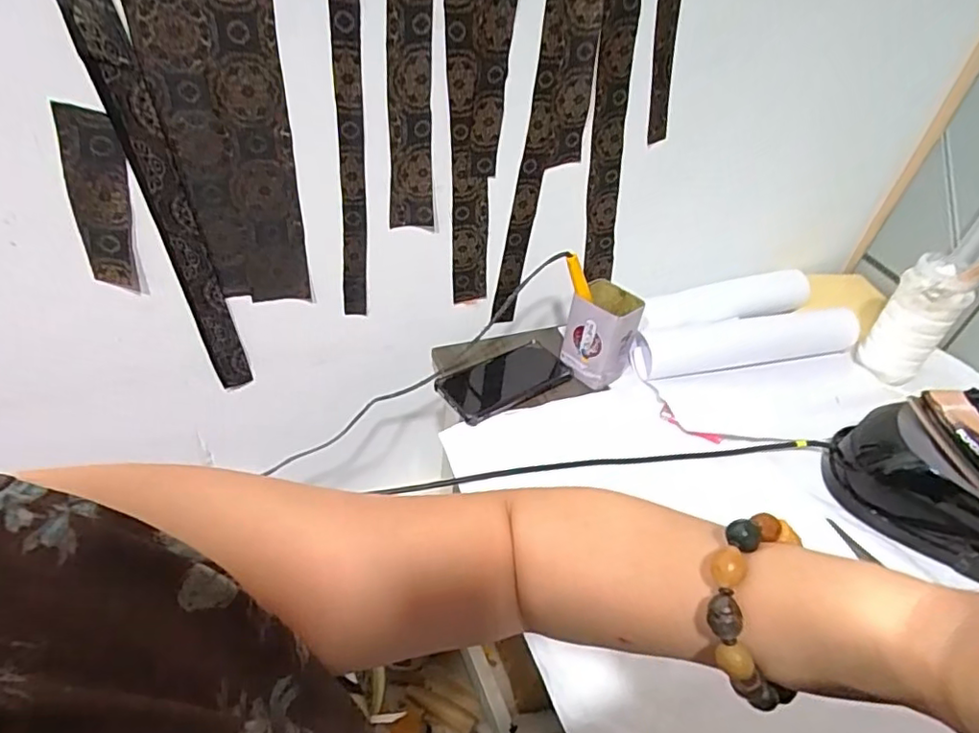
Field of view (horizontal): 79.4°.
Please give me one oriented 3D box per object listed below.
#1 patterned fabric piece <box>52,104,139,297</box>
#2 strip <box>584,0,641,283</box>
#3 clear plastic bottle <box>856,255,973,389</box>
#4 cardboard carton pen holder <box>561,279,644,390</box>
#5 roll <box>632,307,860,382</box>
[{"bbox_3d":[-0.363,-0.149,0.550,0.048,0.173,0.007,2,36,-20],"label":"patterned fabric piece"},{"bbox_3d":[0.137,-0.255,0.686,0.044,0.387,0.011,-15,48,-10],"label":"strip"},{"bbox_3d":[0.552,-0.058,0.768,0.058,0.153,0.076,-27,49,-31],"label":"clear plastic bottle"},{"bbox_3d":[0.139,-0.037,0.738,0.078,0.111,0.070,27,45,24],"label":"cardboard carton pen holder"},{"bbox_3d":[0.348,-0.036,0.797,0.330,0.049,0.065,-8,42,-13],"label":"roll"}]

